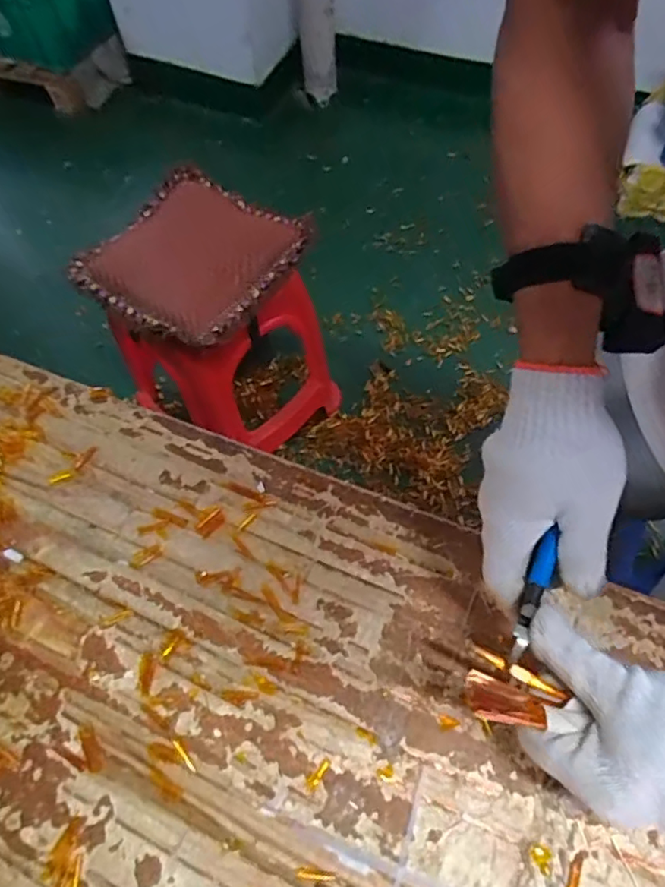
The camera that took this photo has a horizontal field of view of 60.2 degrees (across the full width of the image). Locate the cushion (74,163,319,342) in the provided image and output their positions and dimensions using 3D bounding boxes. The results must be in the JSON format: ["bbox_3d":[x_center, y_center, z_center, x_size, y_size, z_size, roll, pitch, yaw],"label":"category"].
[{"bbox_3d":[-0.242,-0.313,1.008,0.323,0.076,0.329,31,66,19],"label":"cushion"}]

